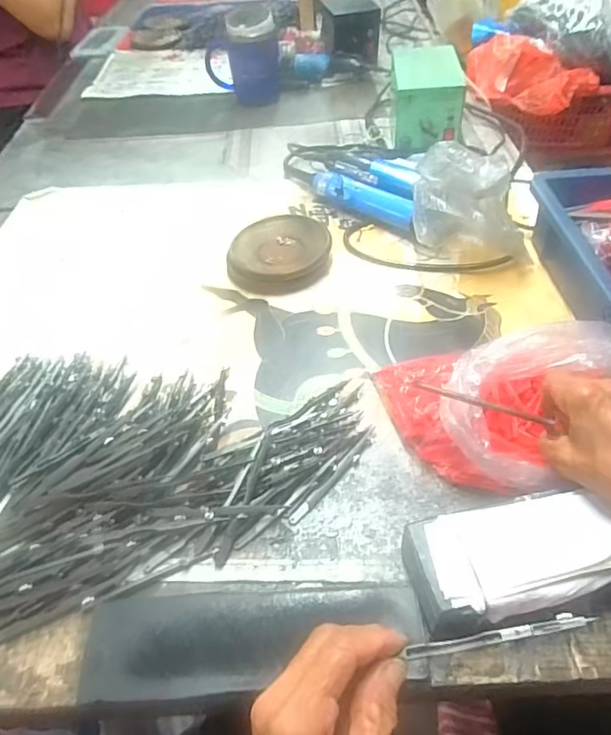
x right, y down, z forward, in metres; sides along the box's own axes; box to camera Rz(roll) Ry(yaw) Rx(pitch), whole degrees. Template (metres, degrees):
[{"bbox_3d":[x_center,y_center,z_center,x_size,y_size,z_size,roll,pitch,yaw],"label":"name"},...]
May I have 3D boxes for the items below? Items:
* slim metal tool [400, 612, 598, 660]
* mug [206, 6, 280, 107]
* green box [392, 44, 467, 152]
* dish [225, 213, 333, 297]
[{"bbox_3d":[0.088,0.126,0.245,0.087,0.005,0.007,-18,47,12],"label":"slim metal tool"},{"bbox_3d":[-0.109,-0.541,0.903,0.124,0.137,0.082,-8,48,-3],"label":"mug"},{"bbox_3d":[0.176,-0.386,0.765,0.096,0.104,0.150,2,48,6],"label":"green box"},{"bbox_3d":[-0.031,-0.134,0.609,0.118,0.029,0.108,-2,48,3],"label":"dish"}]

